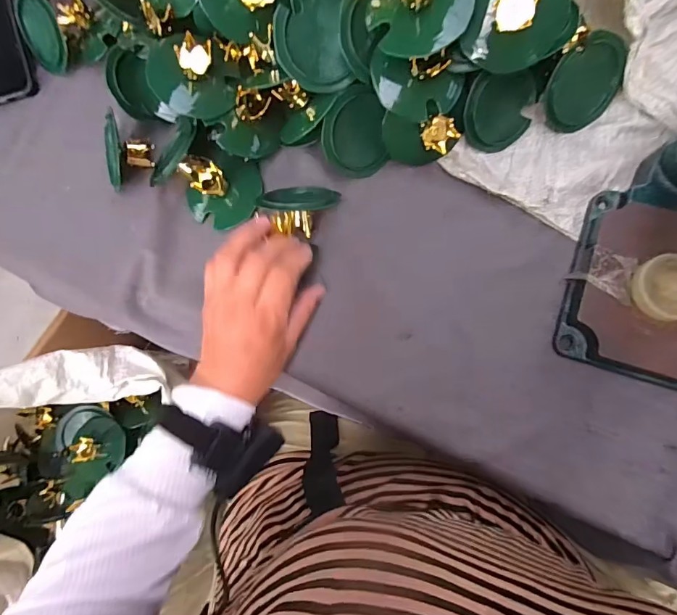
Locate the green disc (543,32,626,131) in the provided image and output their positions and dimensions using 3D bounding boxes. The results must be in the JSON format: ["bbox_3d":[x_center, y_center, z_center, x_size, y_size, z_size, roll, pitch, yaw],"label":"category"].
[{"bbox_3d":[0.212,-0.192,0.370,0.071,0.009,0.074,-10,125,-14],"label":"green disc"}]

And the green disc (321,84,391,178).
[{"bbox_3d":[0.017,-0.151,0.381,0.064,0.070,0.006,-43,37,9],"label":"green disc"}]

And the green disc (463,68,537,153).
[{"bbox_3d":[0.142,-0.171,0.379,0.070,0.009,0.064,-14,124,-22],"label":"green disc"}]

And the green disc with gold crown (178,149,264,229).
[{"bbox_3d":[-0.113,-0.116,0.420,0.075,0.051,0.069,-1,83,9],"label":"green disc with gold crown"}]

